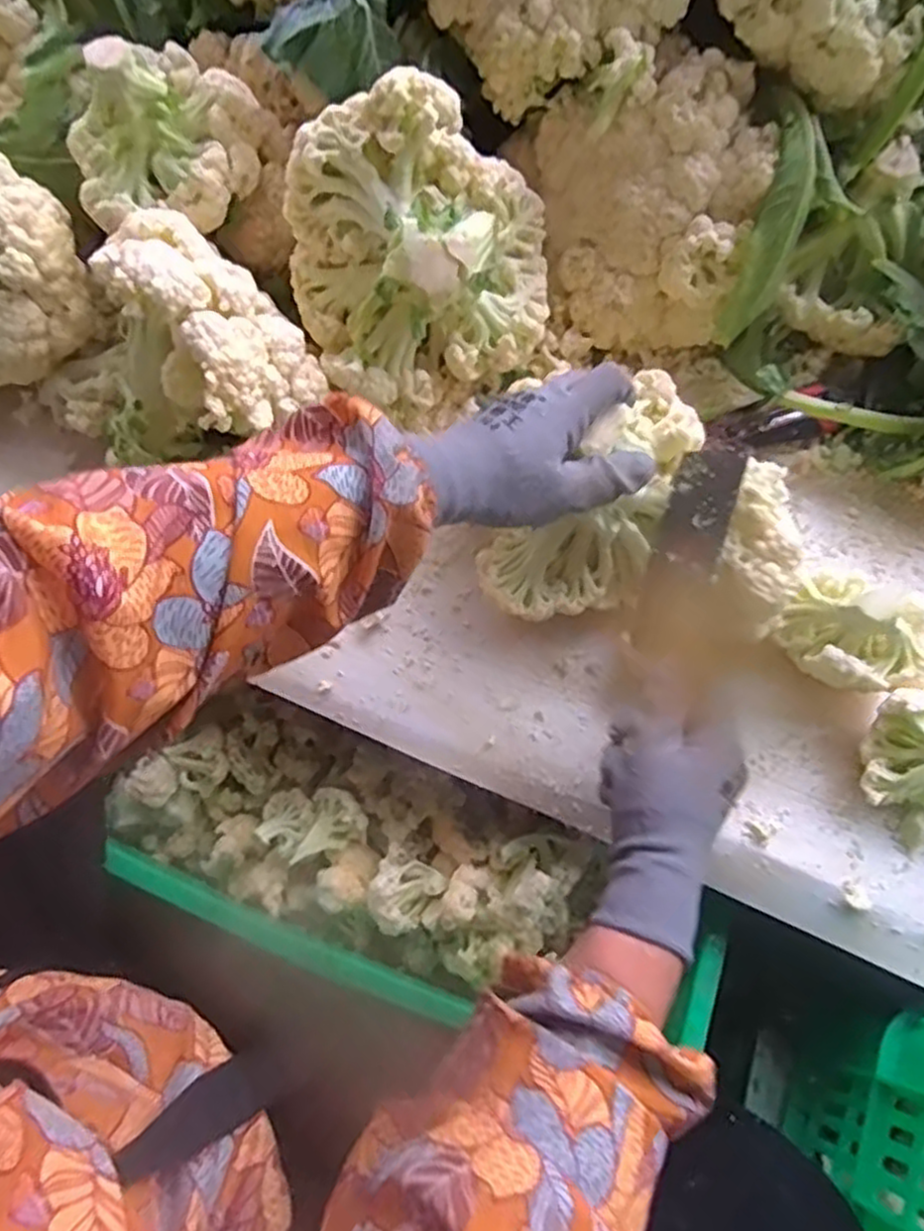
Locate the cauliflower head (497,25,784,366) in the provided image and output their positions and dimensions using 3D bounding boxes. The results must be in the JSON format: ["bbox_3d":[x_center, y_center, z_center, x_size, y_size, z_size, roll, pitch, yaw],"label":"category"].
[{"bbox_3d":[0.132,-0.306,0.558,0.158,0.142,0.166,-9,67,-4],"label":"cauliflower head"}]

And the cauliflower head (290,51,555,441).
[{"bbox_3d":[-0.036,-0.254,0.527,0.170,0.202,0.117,-6,32,16],"label":"cauliflower head"}]

